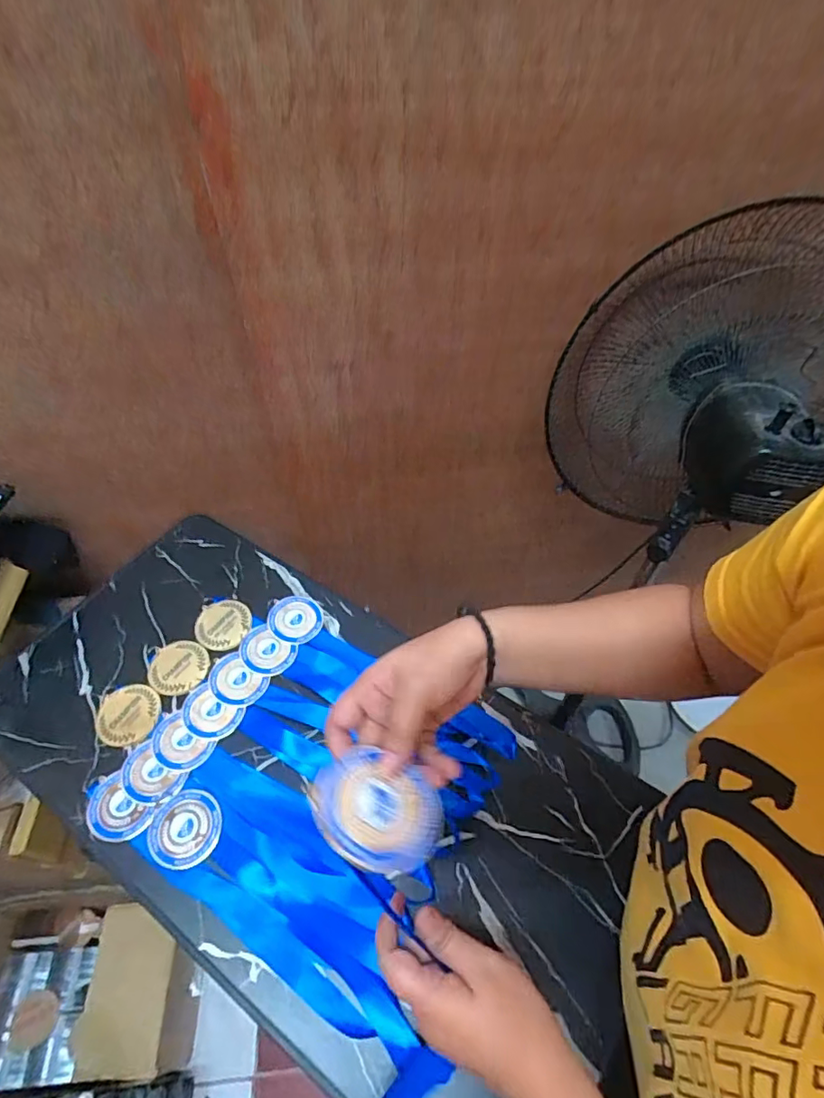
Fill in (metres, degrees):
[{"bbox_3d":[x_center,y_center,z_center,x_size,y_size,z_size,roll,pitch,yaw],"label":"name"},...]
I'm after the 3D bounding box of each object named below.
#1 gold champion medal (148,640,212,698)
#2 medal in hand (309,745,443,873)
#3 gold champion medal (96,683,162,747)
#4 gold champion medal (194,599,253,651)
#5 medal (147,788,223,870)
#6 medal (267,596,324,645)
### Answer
[{"bbox_3d":[-0.297,0.149,0.665,0.071,0.005,0.075,0,53,0],"label":"gold champion medal"},{"bbox_3d":[-0.021,0.157,0.316,0.079,0.006,0.064,17,33,-5],"label":"medal in hand"},{"bbox_3d":[-0.343,0.199,0.632,0.077,0.004,0.071,0,53,0],"label":"gold champion medal"},{"bbox_3d":[-0.253,0.101,0.702,0.070,0.008,0.072,0,53,0],"label":"gold champion medal"},{"bbox_3d":[-0.239,0.294,0.551,0.073,0.004,0.071,0,53,0],"label":"medal"},{"bbox_3d":[-0.158,0.095,0.706,0.072,0.007,0.068,5,53,-7],"label":"medal"}]

